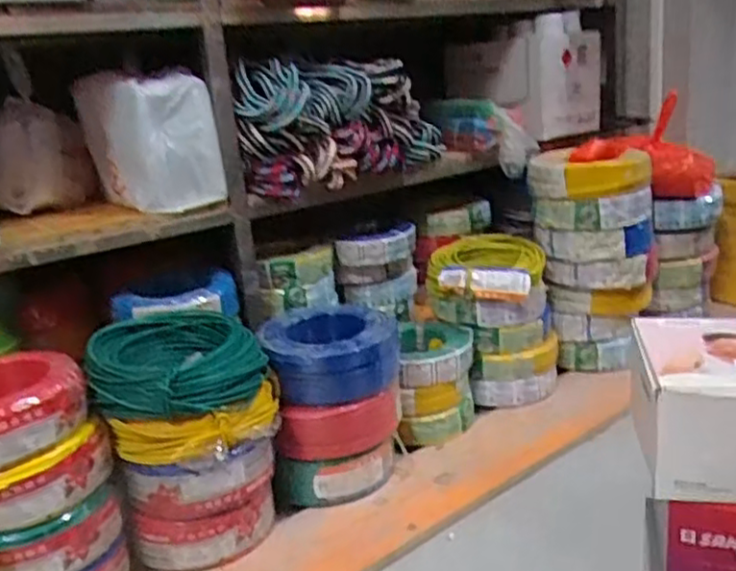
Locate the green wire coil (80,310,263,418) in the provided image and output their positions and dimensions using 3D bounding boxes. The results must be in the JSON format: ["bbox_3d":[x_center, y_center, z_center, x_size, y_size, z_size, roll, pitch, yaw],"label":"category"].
[{"bbox_3d":[-0.255,0.104,0.962,0.221,0.078,0.228,-8,17,-10],"label":"green wire coil"}]

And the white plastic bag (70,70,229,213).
[{"bbox_3d":[-0.338,-0.227,1.098,0.192,0.201,0.133,11,23,42],"label":"white plastic bag"}]

